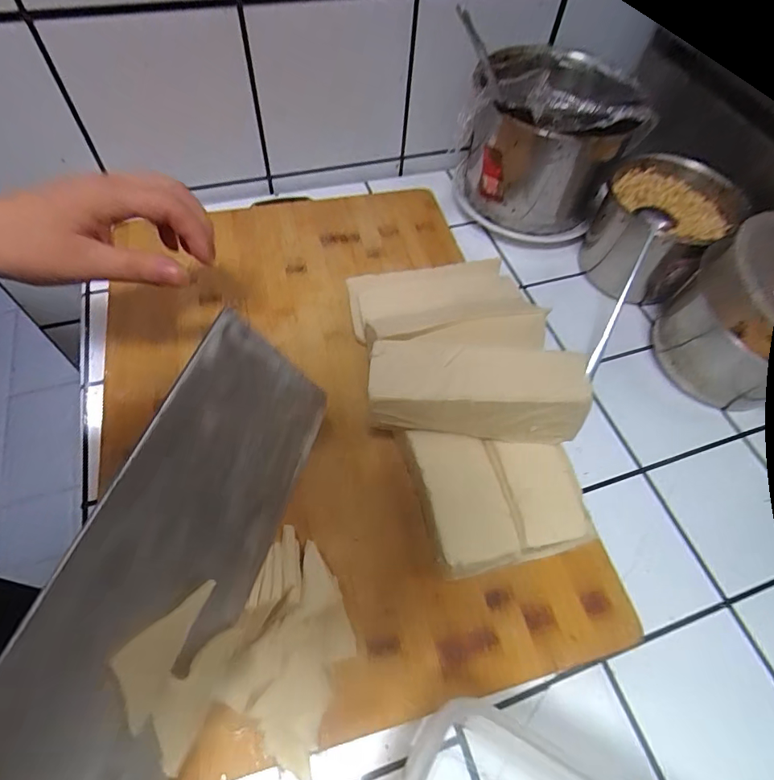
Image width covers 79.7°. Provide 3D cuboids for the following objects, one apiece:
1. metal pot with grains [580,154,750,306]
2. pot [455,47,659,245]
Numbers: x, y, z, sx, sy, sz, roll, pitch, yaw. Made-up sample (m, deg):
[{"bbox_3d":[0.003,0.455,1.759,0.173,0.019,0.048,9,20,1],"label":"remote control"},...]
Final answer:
[{"bbox_3d":[0.253,-0.152,0.448,0.103,0.092,0.111,2,58,-3],"label":"metal pot with grains"},{"bbox_3d":[0.157,-0.252,0.477,0.151,0.140,0.157,2,58,-3],"label":"pot"}]

